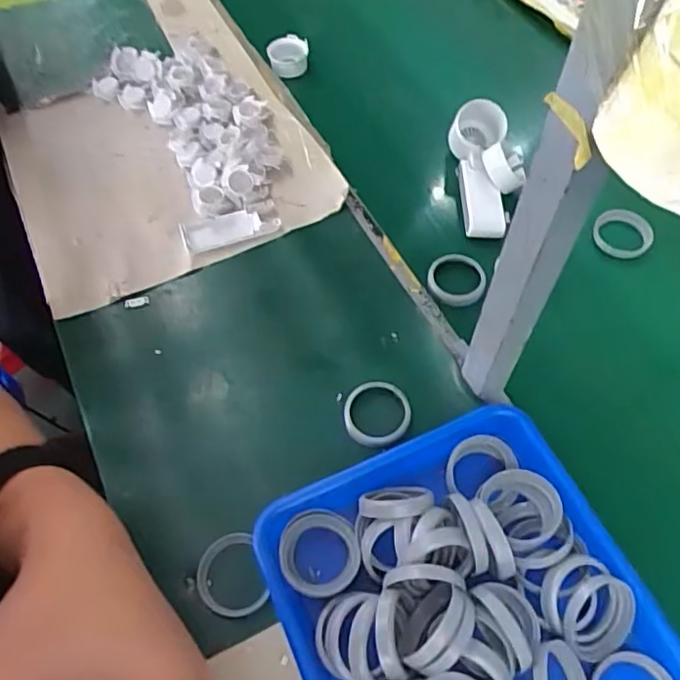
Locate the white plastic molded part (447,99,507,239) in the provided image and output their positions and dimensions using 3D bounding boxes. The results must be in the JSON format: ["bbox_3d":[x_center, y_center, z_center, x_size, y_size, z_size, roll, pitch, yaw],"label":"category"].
[{"bbox_3d":[0.160,-0.197,0.682,0.060,0.052,0.170,1,58,4],"label":"white plastic molded part"}]

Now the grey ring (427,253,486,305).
[{"bbox_3d":[0.122,-0.066,0.629,0.058,0.018,0.062,-2,58,3],"label":"grey ring"}]

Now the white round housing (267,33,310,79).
[{"bbox_3d":[-0.073,-0.405,0.846,0.056,0.035,0.055,-2,58,3],"label":"white round housing"}]

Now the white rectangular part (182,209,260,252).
[{"bbox_3d":[-0.132,-0.122,0.668,0.085,0.012,0.038,-16,58,-6],"label":"white rectangular part"}]

